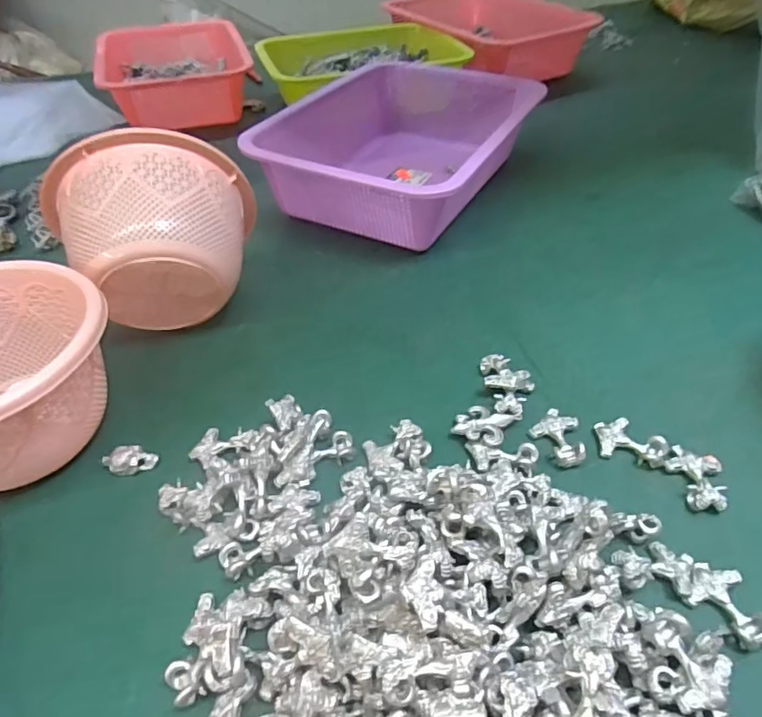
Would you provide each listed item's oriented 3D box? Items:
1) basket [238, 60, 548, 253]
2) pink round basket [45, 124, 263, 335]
[{"bbox_3d":[0.025,-0.221,0.605,0.229,0.084,0.282,16,46,17],"label":"basket"},{"bbox_3d":[-0.161,-0.083,0.423,0.144,0.138,0.078,-13,44,-12],"label":"pink round basket"}]

